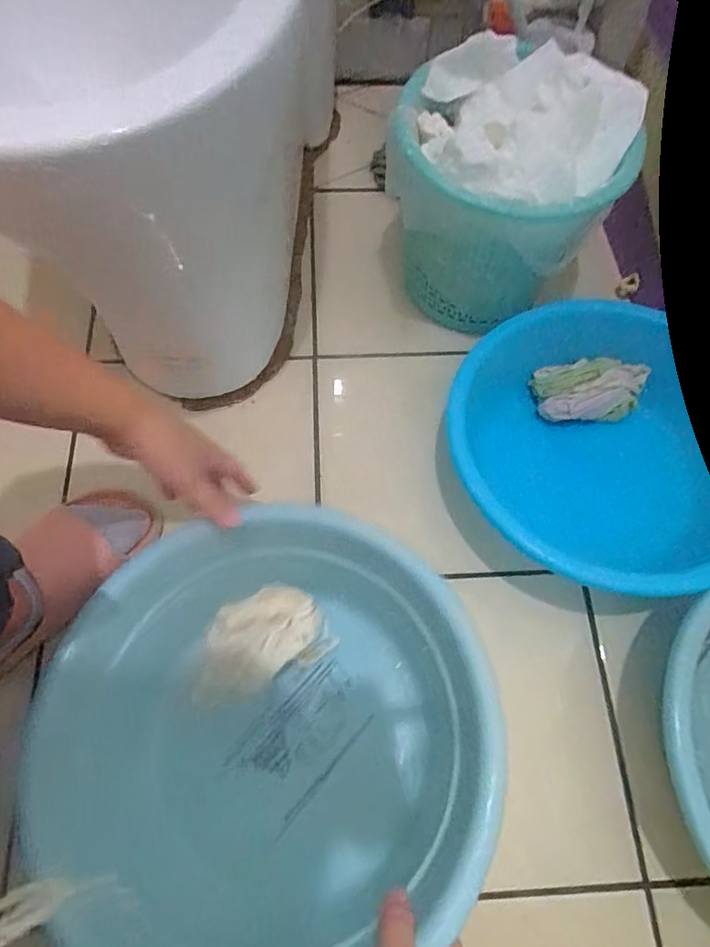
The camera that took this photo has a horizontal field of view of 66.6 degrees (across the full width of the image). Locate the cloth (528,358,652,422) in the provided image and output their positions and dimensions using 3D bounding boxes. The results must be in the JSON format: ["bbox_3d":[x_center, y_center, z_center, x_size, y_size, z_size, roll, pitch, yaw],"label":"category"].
[{"bbox_3d":[0.292,-0.104,0.674,0.130,0.049,0.068,-2,69,-2],"label":"cloth"}]

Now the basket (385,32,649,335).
[{"bbox_3d":[0.176,-0.319,0.647,0.253,0.257,0.204,-9,70,-4],"label":"basket"}]

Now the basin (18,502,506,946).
[{"bbox_3d":[-0.073,0.212,0.481,0.326,0.152,0.330,0,69,-1],"label":"basin"}]

